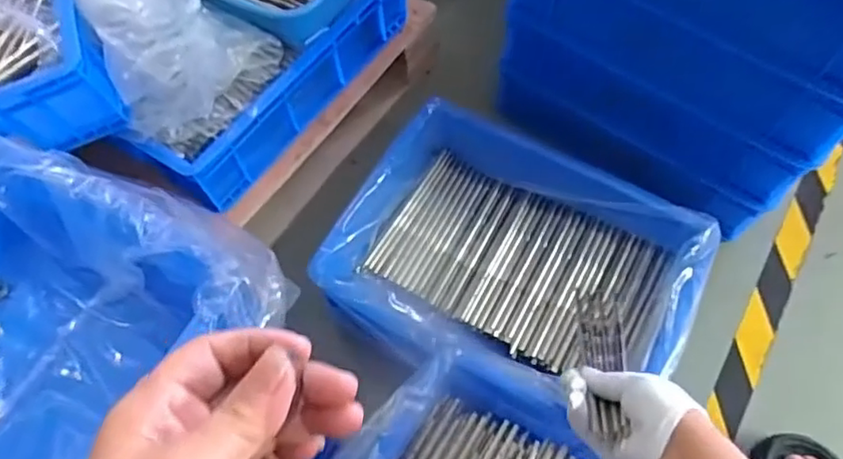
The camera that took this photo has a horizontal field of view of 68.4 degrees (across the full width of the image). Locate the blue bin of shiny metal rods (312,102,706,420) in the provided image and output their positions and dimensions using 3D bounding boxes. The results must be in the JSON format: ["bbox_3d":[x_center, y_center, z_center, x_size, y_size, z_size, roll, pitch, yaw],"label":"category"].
[{"bbox_3d":[0.122,0.036,0.794,0.408,0.119,0.332,27,68,14],"label":"blue bin of shiny metal rods"}]

